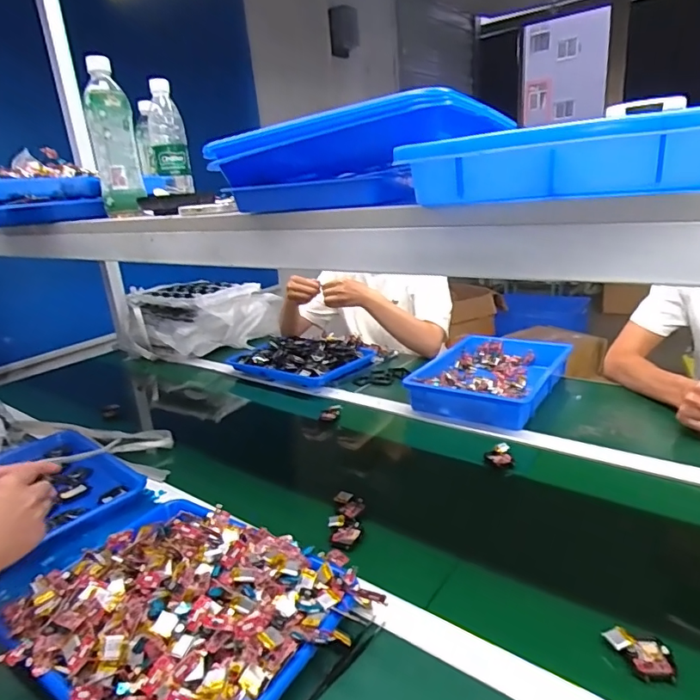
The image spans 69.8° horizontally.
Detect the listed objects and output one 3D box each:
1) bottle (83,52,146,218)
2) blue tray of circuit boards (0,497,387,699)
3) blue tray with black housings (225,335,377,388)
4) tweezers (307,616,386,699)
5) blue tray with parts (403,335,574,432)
[{"bbox_3d":[-0.354,-0.316,0.749,0.060,0.218,0.062,-12,20,-20],"label":"bottle"},{"bbox_3d":[-0.184,0.256,0.533,0.340,0.067,0.259,8,22,33],"label":"blue tray of circuit boards"},{"bbox_3d":[-0.113,0.016,1.232,0.308,0.043,0.231,10,24,38],"label":"blue tray with black housings"},{"bbox_3d":[-0.004,0.303,0.486,0.014,0.012,0.118,10,23,37],"label":"tweezers"},{"bbox_3d":[0.307,0.054,1.076,0.248,0.063,0.370,10,24,37],"label":"blue tray with parts"}]

